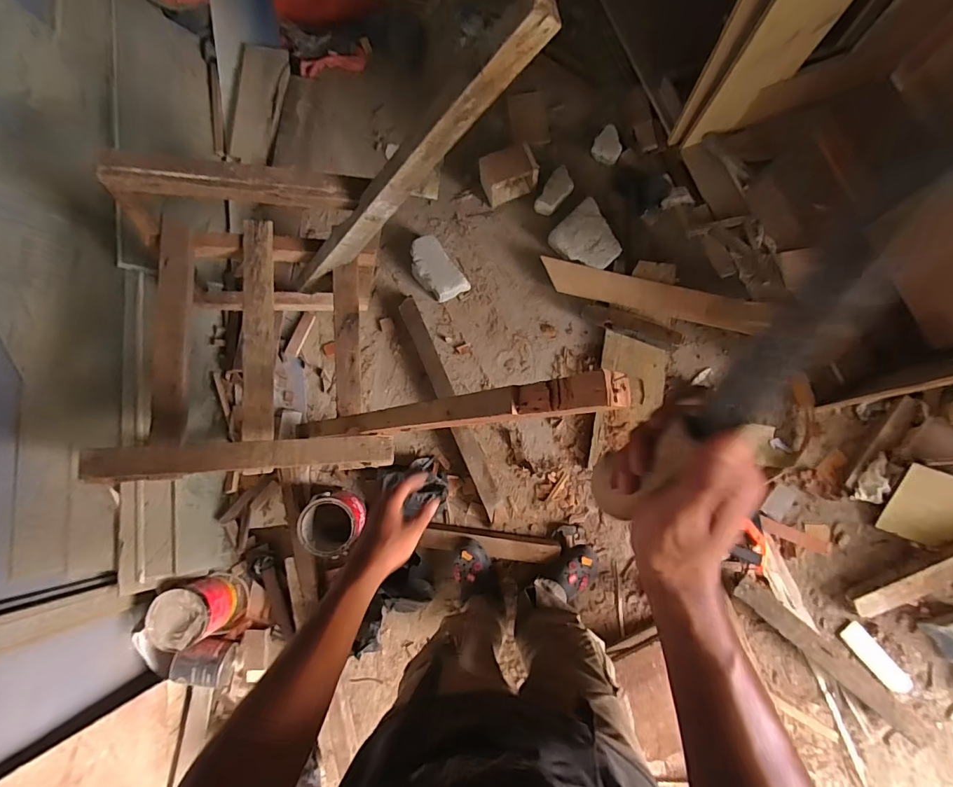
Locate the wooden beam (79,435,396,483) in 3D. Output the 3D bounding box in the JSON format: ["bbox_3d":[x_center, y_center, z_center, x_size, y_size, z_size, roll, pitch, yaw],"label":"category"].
[{"bbox_3d":[-0.399,0.114,0.796,0.492,0.039,0.058,-1,84,-18],"label":"wooden beam"}]

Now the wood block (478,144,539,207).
[{"bbox_3d":[0.101,-0.694,1.422,0.173,0.118,0.110,-16,79,0],"label":"wood block"}]

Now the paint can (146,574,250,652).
[{"bbox_3d":[-0.761,0.595,1.223,0.174,0.161,0.154,-19,79,0],"label":"paint can"}]

